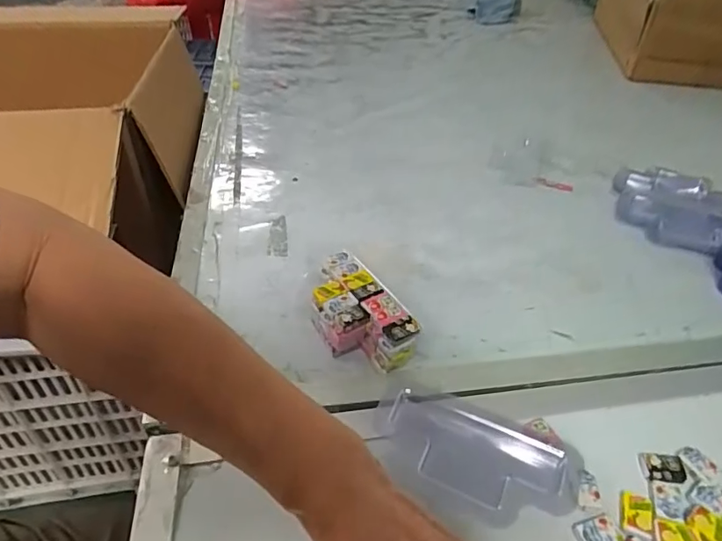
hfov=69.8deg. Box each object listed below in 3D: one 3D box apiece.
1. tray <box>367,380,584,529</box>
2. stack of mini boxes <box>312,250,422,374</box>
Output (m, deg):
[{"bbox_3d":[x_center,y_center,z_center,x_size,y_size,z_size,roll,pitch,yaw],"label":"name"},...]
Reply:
[{"bbox_3d":[0.074,0.127,0.354,0.138,0.015,0.088,15,43,16],"label":"tray"},{"bbox_3d":[-0.007,0.037,0.434,0.059,0.039,0.111,-22,46,-24],"label":"stack of mini boxes"}]

